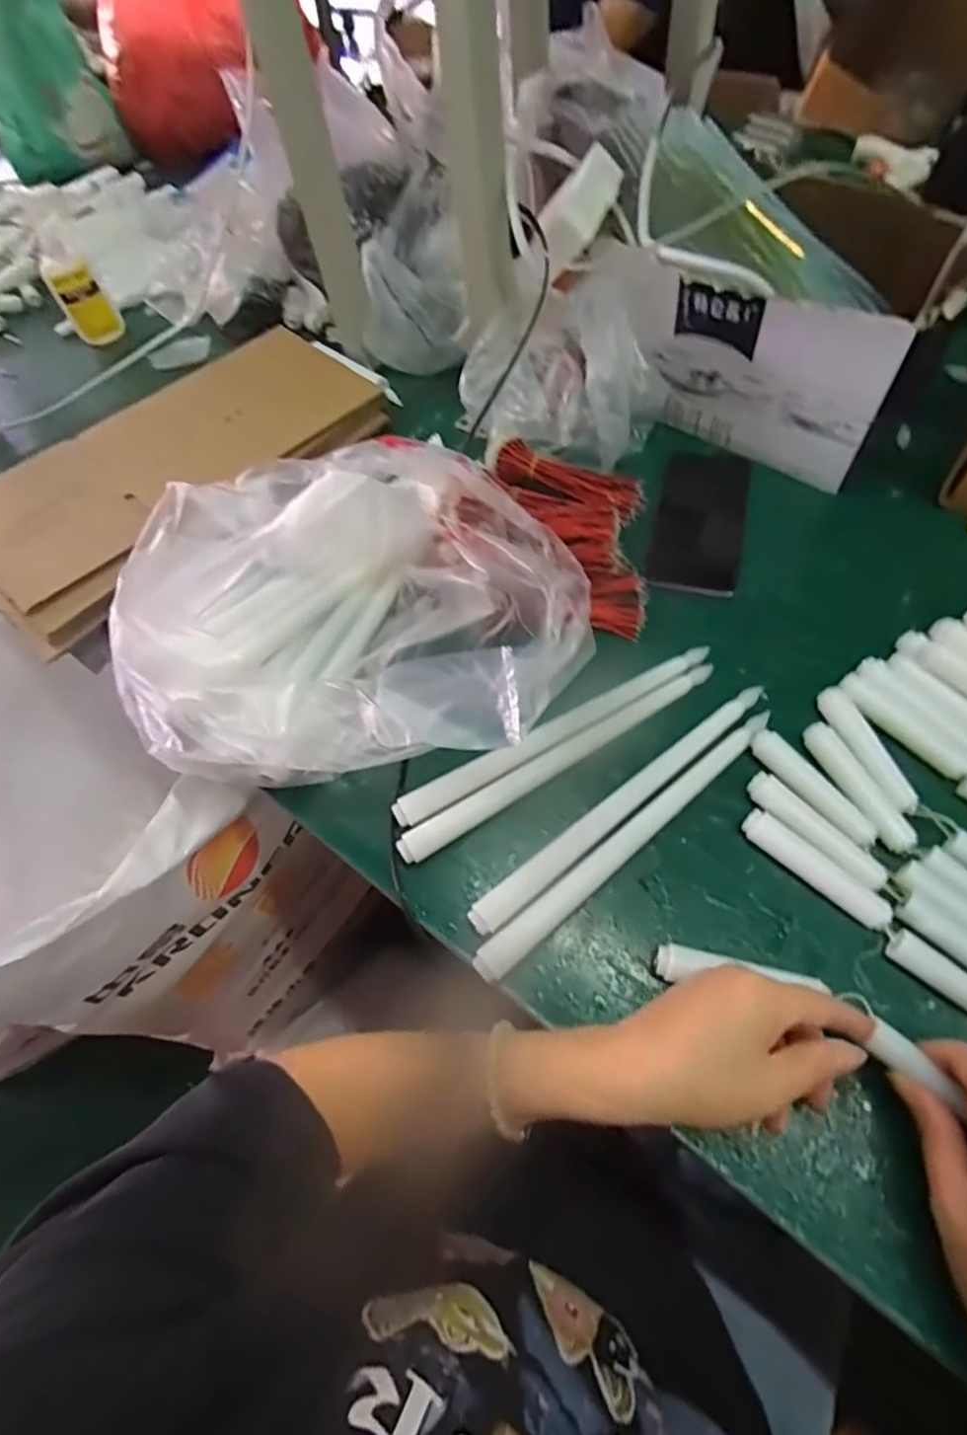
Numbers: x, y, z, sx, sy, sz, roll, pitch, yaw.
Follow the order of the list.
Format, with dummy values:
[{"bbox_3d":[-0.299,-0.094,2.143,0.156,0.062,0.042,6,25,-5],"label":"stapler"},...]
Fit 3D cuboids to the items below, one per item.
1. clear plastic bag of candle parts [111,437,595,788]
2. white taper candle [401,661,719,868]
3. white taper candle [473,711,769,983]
[{"bbox_3d":[-0.084,-0.090,0.432,0.307,0.087,0.271,2,61,4],"label":"clear plastic bag of candle parts"},{"bbox_3d":[0.055,0.028,0.420,0.251,0.015,0.018,-29,63,-13],"label":"white taper candle"},{"bbox_3d":[0.094,0.075,0.385,0.247,0.016,0.018,-37,65,-17],"label":"white taper candle"}]

